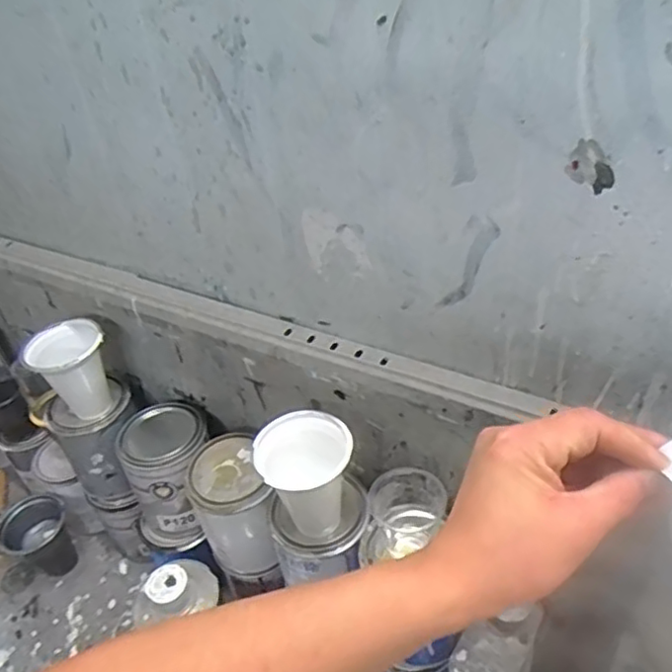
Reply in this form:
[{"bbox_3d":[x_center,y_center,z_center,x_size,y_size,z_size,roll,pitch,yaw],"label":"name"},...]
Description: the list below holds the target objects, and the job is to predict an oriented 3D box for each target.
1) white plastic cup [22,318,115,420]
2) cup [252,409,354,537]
[{"bbox_3d":[-0.320,0.044,0.779,0.082,0.107,0.077,-4,40,3],"label":"white plastic cup"},{"bbox_3d":[-0.027,0.140,0.616,0.087,0.110,0.083,-4,40,3],"label":"cup"}]

